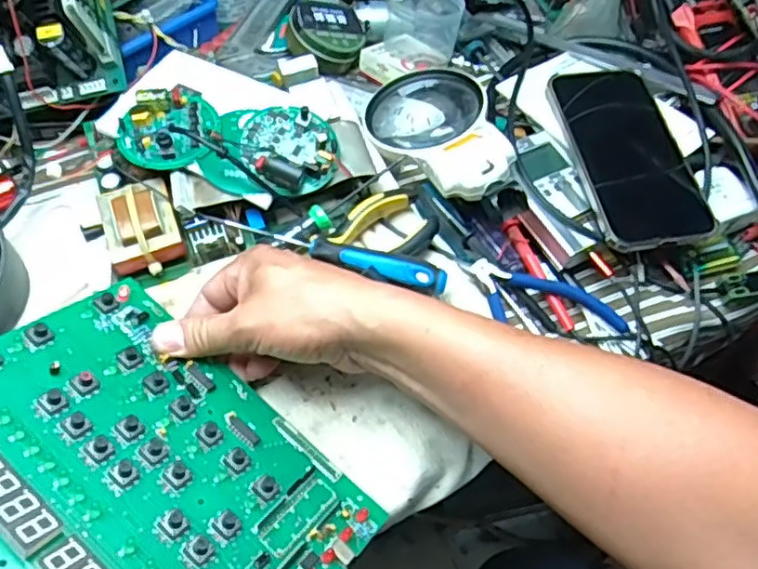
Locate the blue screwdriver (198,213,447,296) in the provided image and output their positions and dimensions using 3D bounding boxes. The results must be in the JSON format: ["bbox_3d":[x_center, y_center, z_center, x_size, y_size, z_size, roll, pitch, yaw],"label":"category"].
[{"bbox_3d":[-0.036,-0.022,0.447,0.165,0.020,0.021,14,59,6],"label":"blue screwdriver"}]

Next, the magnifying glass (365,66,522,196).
[{"bbox_3d":[0.044,-0.116,0.508,0.095,0.049,0.163,-17,44,-13],"label":"magnifying glass"}]

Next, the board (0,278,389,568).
[{"bbox_3d":[-0.115,0.093,0.336,0.212,0.009,0.156,40,39,11],"label":"board"}]

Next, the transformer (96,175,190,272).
[{"bbox_3d":[-0.165,-0.040,0.462,0.048,0.033,0.054,-17,60,-12],"label":"transformer"}]

